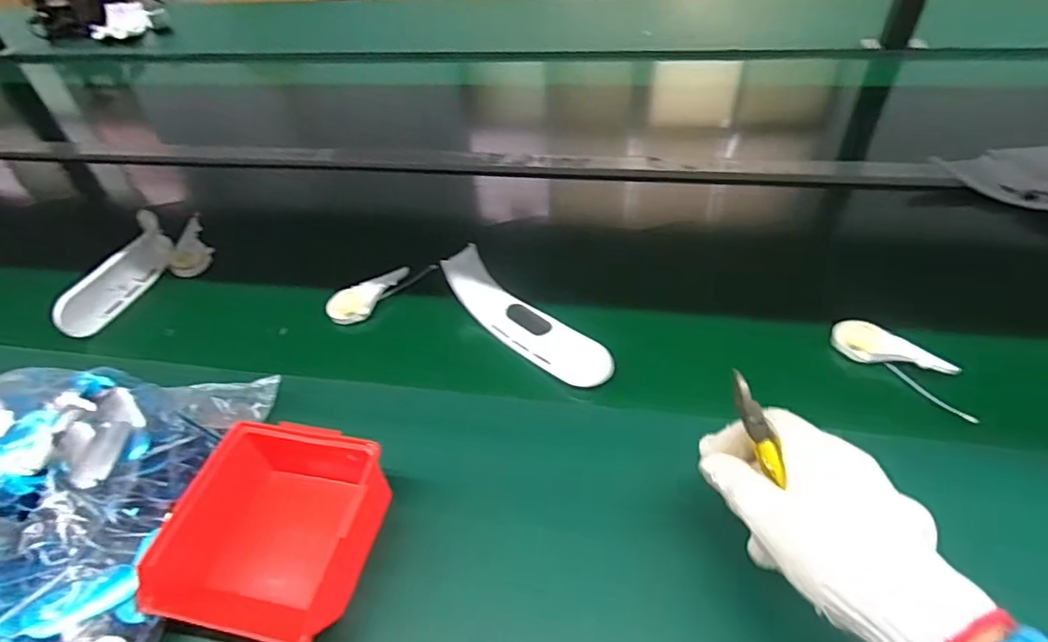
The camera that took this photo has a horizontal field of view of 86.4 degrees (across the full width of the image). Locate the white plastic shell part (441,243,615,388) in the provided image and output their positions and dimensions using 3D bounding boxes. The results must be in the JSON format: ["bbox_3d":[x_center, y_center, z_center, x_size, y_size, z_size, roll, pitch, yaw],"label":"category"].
[{"bbox_3d":[0.000,-0.004,0.548,0.193,0.050,0.049,32,56,29],"label":"white plastic shell part"}]

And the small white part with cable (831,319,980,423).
[{"bbox_3d":[0.341,0.039,0.501,0.039,0.024,0.125,-32,53,-25],"label":"small white part with cable"}]

